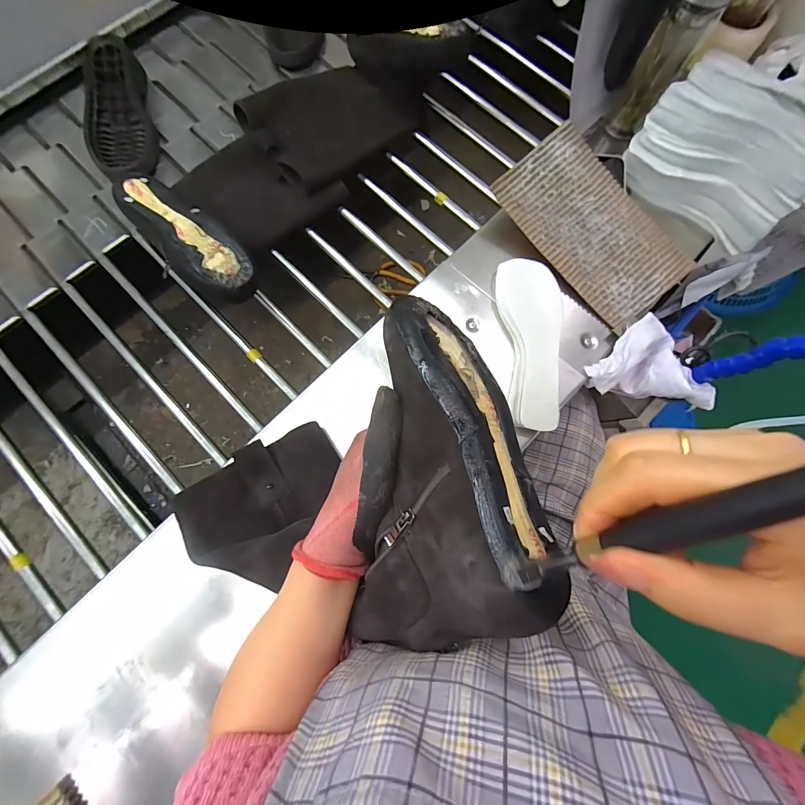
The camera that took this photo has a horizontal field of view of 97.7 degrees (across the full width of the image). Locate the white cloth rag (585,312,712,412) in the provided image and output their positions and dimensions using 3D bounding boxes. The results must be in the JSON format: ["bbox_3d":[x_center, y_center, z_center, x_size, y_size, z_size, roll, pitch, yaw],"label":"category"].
[{"bbox_3d":[0.306,-0.056,0.444,0.120,0.068,0.108,16,78,3],"label":"white cloth rag"}]

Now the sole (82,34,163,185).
[{"bbox_3d":[-0.463,-0.467,0.572,0.095,0.045,0.270,-15,78,-4],"label":"sole"}]

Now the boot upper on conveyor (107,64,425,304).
[{"bbox_3d":[-0.174,-0.377,0.525,0.228,0.093,0.489,33,79,7],"label":"boot upper on conveyor"}]

